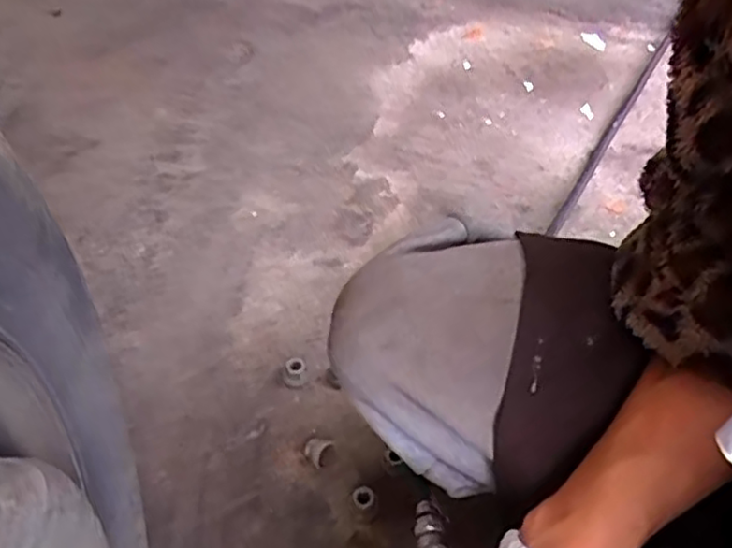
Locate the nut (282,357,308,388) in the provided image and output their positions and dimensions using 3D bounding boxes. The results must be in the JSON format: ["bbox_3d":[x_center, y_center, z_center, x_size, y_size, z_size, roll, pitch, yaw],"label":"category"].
[{"bbox_3d":[-0.084,0.114,0.791,0.028,0.032,0.027,-6,45,-4],"label":"nut"}]

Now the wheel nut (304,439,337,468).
[{"bbox_3d":[-0.046,0.191,0.721,0.033,0.024,0.028,-19,50,-20],"label":"wheel nut"}]

